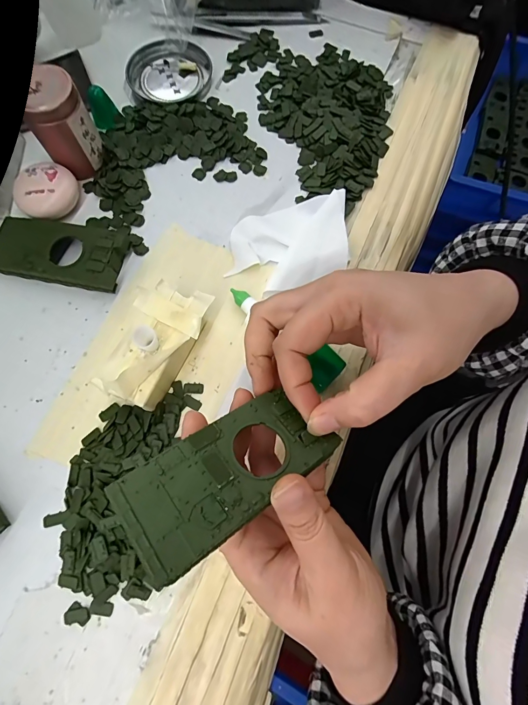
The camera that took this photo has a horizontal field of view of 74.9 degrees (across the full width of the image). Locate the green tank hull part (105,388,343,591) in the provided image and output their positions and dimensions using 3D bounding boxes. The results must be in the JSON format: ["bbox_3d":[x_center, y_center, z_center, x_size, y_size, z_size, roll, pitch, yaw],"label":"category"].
[{"bbox_3d":[-0.014,0.053,0.158,0.098,0.012,0.044,-24,74,-30],"label":"green tank hull part"}]

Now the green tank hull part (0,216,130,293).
[{"bbox_3d":[-0.161,-0.076,0.271,0.102,0.020,0.048,12,75,5],"label":"green tank hull part"}]

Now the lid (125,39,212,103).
[{"bbox_3d":[-0.093,-0.270,0.333,0.072,0.014,0.072,0,74,1],"label":"lid"}]

